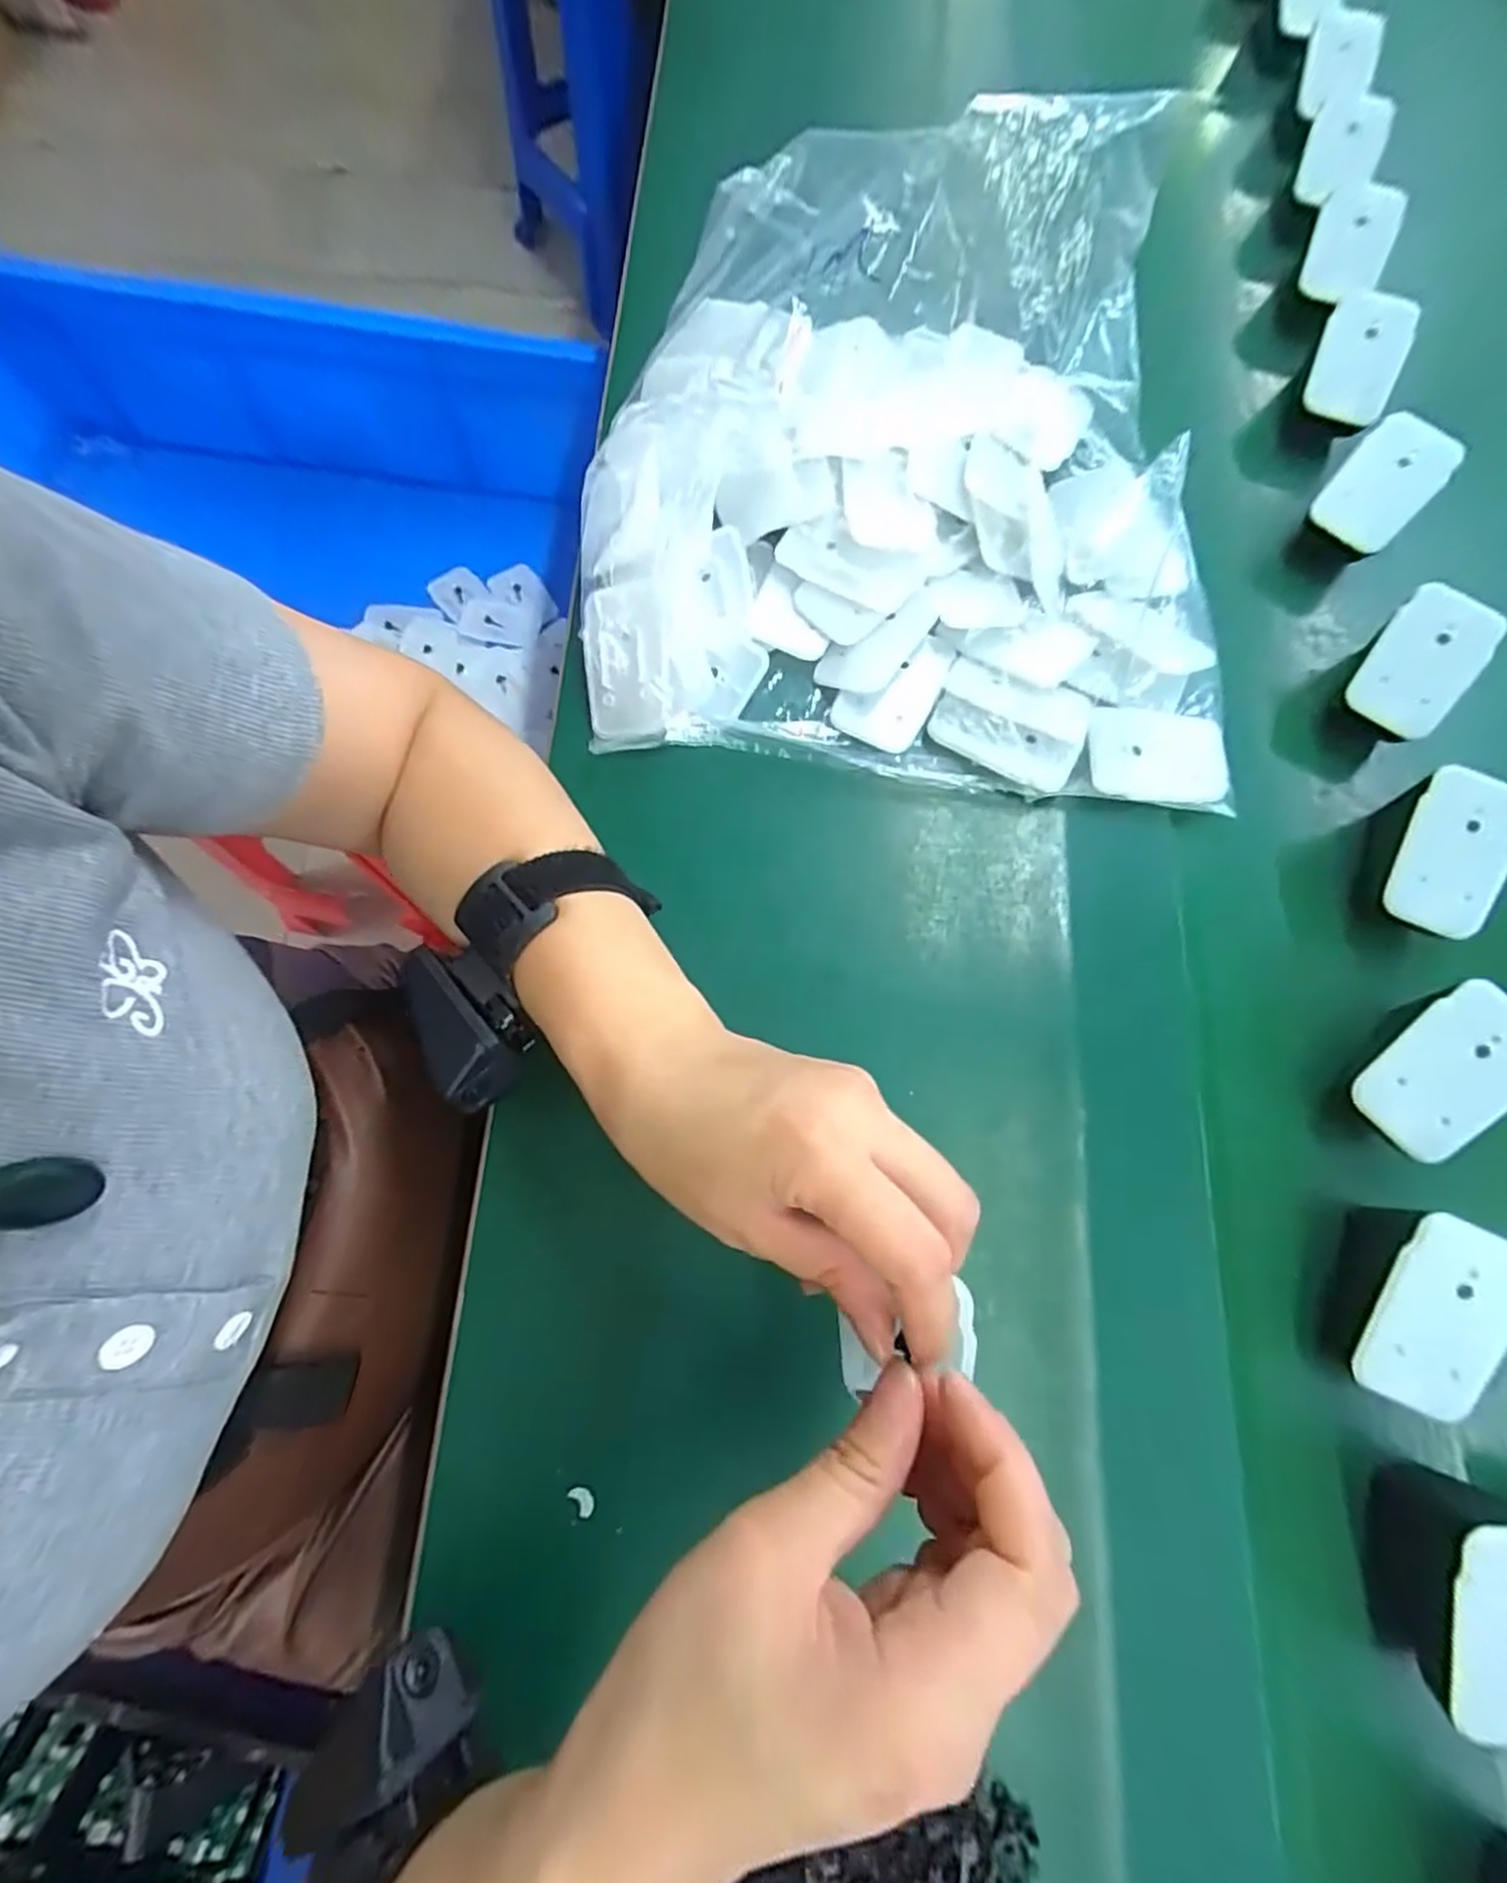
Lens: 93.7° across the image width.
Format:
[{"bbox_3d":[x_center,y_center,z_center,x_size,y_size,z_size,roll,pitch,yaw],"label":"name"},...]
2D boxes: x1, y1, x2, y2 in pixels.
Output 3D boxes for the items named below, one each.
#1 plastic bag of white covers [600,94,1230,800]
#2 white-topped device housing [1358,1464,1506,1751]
[{"bbox_3d":[0.074,-0.217,0.326,0.302,0.108,0.270,6,74,0],"label":"plastic bag of white covers"},{"bbox_3d":[0.246,0.226,0.241,0.050,0.053,0.072,9,74,1],"label":"white-topped device housing"}]

